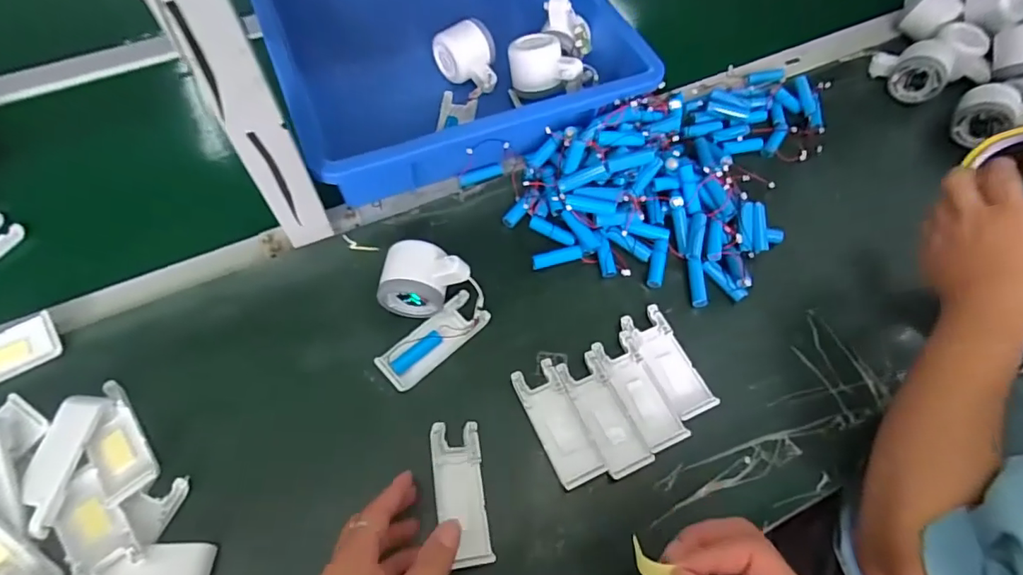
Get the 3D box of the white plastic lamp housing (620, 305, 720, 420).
[{"bbox_3d":[0.142,0.066,0.469,0.040,0.008,0.103,-21,66,-13],"label":"white plastic lamp housing"}]

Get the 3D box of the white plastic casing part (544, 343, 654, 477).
[{"bbox_3d":[0.078,0.106,0.441,0.040,0.004,0.101,-21,66,-14],"label":"white plastic casing part"}]

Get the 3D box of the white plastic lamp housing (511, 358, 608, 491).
[{"bbox_3d":[0.039,0.112,0.435,0.040,0.005,0.102,-22,66,-14],"label":"white plastic lamp housing"}]

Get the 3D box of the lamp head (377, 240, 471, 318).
[{"bbox_3d":[-0.075,-0.010,0.462,0.082,0.059,0.055,8,62,1],"label":"lamp head"}]

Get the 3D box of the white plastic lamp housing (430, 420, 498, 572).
[{"bbox_3d":[-0.038,0.159,0.406,0.040,0.017,0.104,-12,66,-7],"label":"white plastic lamp housing"}]

